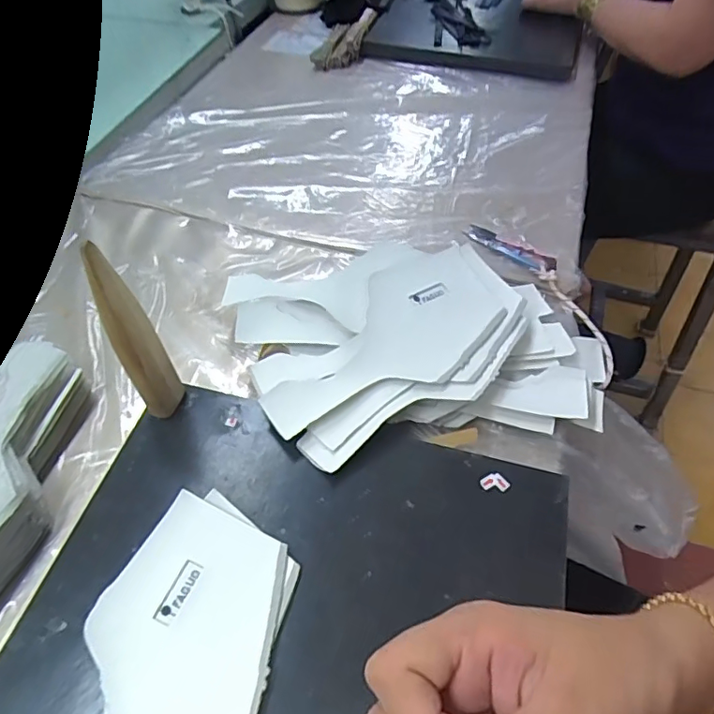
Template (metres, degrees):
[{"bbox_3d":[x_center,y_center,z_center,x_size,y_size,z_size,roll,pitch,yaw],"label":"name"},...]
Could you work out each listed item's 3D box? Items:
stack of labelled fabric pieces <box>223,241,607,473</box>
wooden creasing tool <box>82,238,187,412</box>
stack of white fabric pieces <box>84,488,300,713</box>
[{"bbox_3d":[0.052,-0.020,0.433,0.288,0.044,0.198,-10,53,-8],"label":"stack of labelled fabric pieces"},{"bbox_3d":[-0.136,-0.003,0.342,0.013,0.162,0.025,13,54,10],"label":"wooden creasing tool"},{"bbox_3d":[-0.104,0.179,0.275,0.097,0.010,0.213,13,54,10],"label":"stack of white fabric pieces"}]

